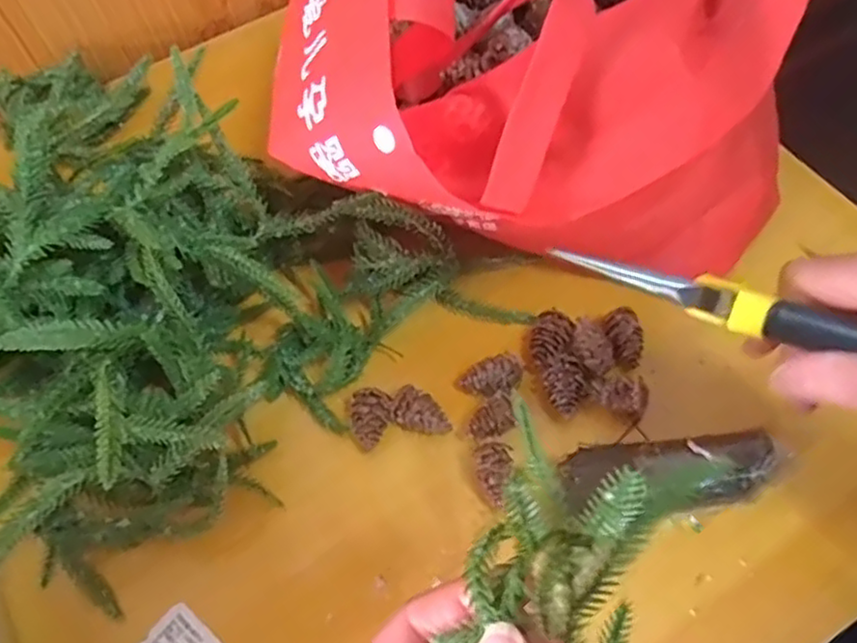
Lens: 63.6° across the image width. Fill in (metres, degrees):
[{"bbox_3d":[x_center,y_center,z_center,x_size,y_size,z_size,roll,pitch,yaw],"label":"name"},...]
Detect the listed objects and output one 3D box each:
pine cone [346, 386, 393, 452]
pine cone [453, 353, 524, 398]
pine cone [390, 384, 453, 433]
[{"bbox_3d":[-0.032,0.054,0.392,0.025,0.022,0.033,-20,62,-7],"label":"pine cone"},{"bbox_3d":[0.035,0.034,0.397,0.035,0.025,0.019,-13,61,-4],"label":"pine cone"},{"bbox_3d":[-0.003,0.052,0.392,0.033,0.021,0.023,15,63,12],"label":"pine cone"}]

